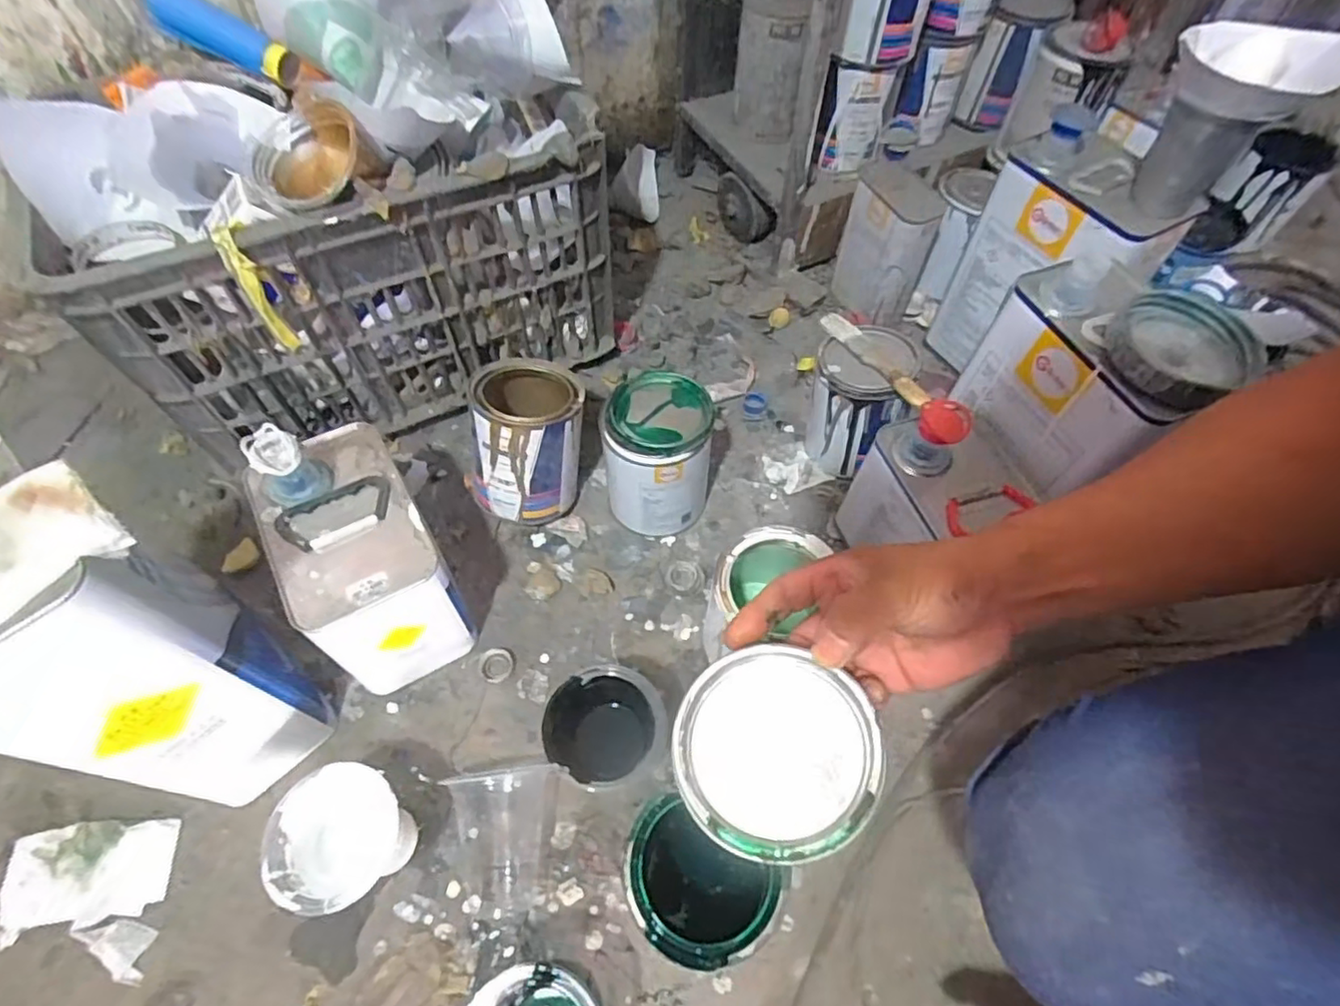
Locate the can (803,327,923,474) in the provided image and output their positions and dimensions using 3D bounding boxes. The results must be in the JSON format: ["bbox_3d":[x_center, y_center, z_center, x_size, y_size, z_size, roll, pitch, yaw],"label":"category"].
[{"bbox_3d":[0.199,-0.111,0.692,0.093,0.129,0.100,15,59,9],"label":"can"}]

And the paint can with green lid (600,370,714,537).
[{"bbox_3d":[-0.013,-0.045,0.646,0.102,0.139,0.102,0,58,0],"label":"paint can with green lid"}]

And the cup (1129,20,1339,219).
[{"bbox_3d":[0.443,-0.302,0.528,0.102,0.124,0.108,0,58,0],"label":"cup"}]

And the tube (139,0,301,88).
[{"bbox_3d":[-0.420,-0.439,0.603,0.173,0.031,0.031,27,61,2],"label":"tube"}]

